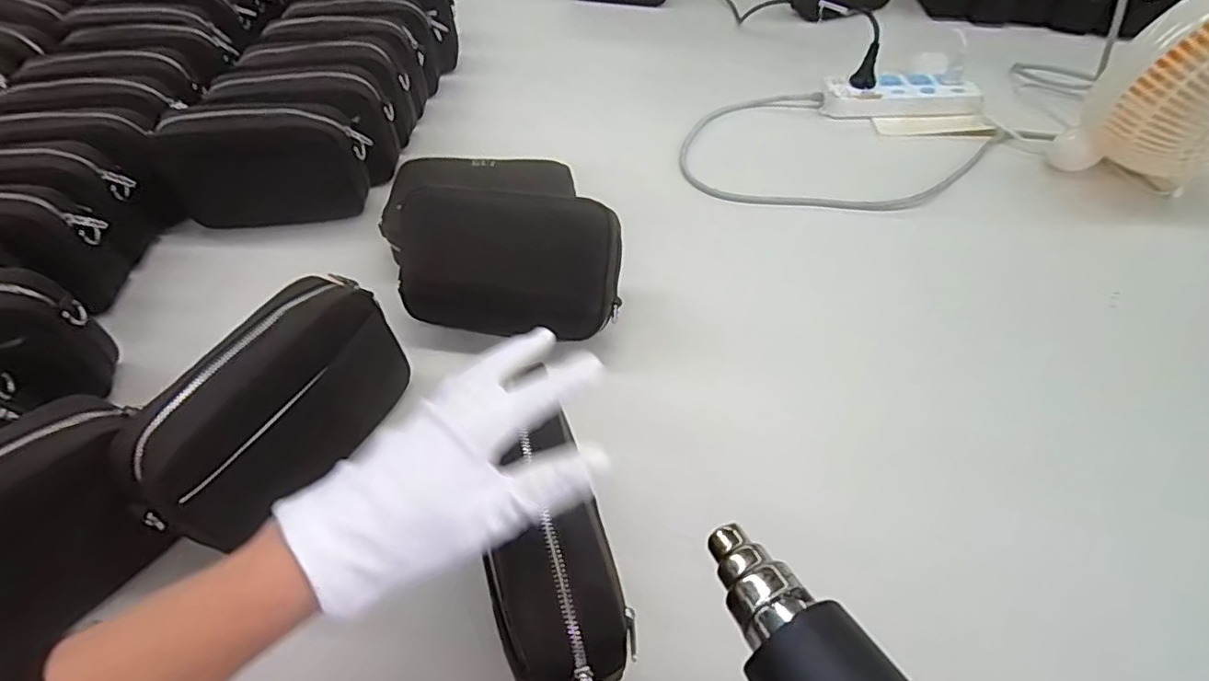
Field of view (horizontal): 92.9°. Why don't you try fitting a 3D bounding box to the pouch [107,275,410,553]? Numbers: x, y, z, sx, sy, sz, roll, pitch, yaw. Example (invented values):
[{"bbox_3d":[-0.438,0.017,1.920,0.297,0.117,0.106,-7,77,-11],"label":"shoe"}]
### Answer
[{"bbox_3d":[-0.232,0.045,0.415,0.082,0.088,0.193,19,53,15],"label":"pouch"}]

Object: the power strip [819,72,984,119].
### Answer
[{"bbox_3d":[0.410,-0.336,0.794,0.201,0.033,0.078,6,51,5],"label":"power strip"}]

